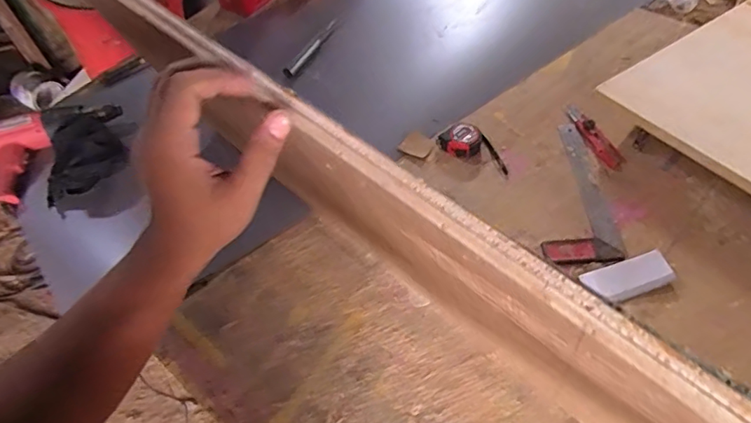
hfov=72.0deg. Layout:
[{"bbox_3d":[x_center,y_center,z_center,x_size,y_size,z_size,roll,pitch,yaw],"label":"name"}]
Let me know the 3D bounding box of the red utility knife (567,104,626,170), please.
[{"bbox_3d":[0.404,-0.140,0.953,0.038,0.010,0.163,-17,53,-8],"label":"red utility knife"}]

